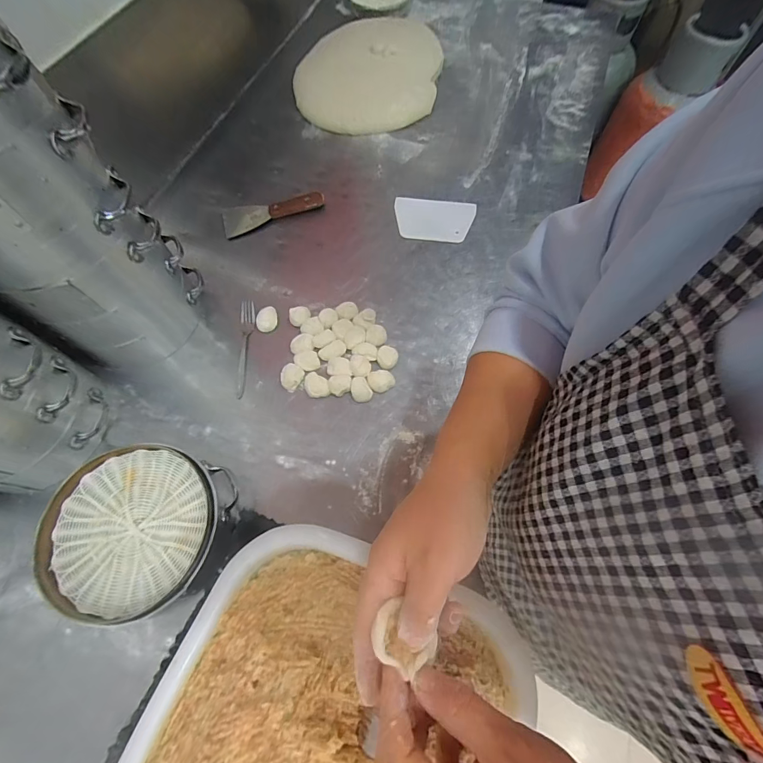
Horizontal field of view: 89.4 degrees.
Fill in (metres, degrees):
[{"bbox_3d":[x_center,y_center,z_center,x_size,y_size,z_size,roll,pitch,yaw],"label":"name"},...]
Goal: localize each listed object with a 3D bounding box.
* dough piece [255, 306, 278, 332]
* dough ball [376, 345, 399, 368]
[{"bbox_3d":[-0.184,-0.099,0.620,0.035,0.013,0.040,-17,67,-7],"label":"dough piece"},{"bbox_3d":[0.009,-0.036,0.587,0.031,0.021,0.033,0,66,1],"label":"dough ball"}]

